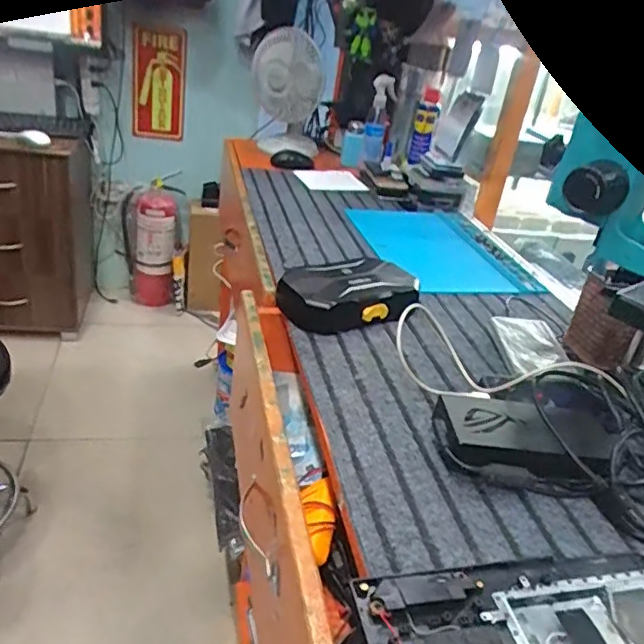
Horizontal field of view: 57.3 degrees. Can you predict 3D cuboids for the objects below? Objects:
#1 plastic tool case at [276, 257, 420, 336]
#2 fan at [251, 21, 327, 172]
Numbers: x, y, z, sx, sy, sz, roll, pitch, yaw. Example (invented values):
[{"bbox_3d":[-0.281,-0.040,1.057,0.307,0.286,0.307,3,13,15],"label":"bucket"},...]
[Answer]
[{"bbox_3d":[0.036,-0.032,0.767,0.205,0.058,0.105,-14,37,-36],"label":"plastic tool case"},{"bbox_3d":[-0.079,-0.523,1.377,0.163,0.278,0.223,6,29,-7],"label":"fan"}]

